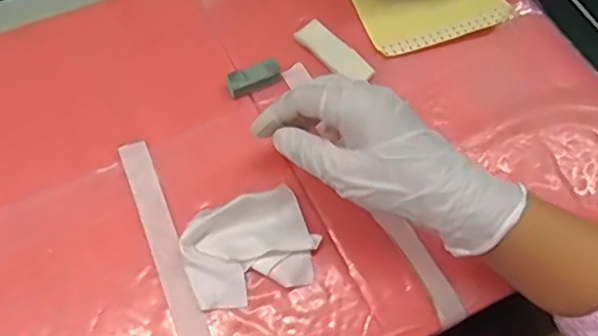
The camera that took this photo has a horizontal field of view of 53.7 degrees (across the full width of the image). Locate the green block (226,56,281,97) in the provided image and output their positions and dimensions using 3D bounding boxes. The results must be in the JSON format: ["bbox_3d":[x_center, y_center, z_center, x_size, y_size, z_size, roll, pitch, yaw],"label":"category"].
[{"bbox_3d":[-0.034,-0.068,0.451,0.041,0.016,0.015,-21,67,-13],"label":"green block"}]

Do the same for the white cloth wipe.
[{"bbox_3d":[-0.032,0.053,0.389,0.085,0.023,0.065,-23,67,-14],"label":"white cloth wipe"}]

